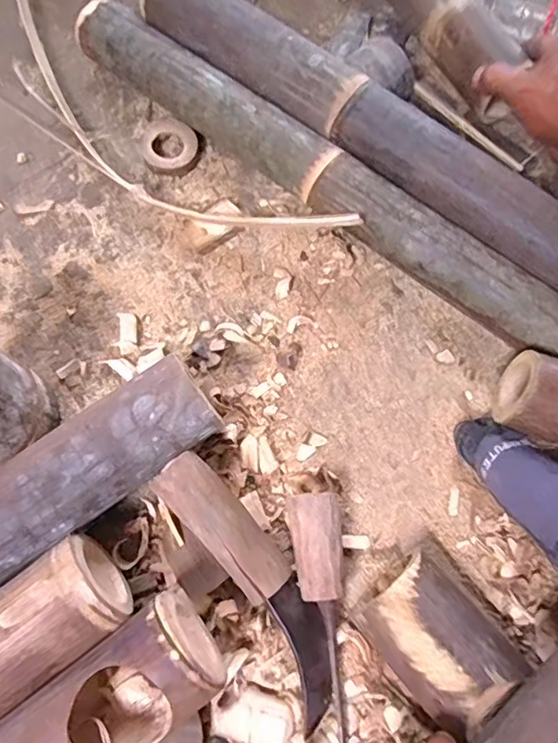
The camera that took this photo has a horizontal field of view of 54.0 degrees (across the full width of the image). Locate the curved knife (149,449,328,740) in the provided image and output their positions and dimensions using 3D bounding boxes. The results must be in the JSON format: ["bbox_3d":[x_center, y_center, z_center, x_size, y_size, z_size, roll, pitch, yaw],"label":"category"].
[{"bbox_3d":[-0.019,0.157,0.419,0.048,0.032,0.214,-35,93,-8],"label":"curved knife"}]

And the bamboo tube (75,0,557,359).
[{"bbox_3d":[0.031,-0.185,0.518,0.570,0.060,0.056,37,78,11],"label":"bamboo tube"}]

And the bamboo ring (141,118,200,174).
[{"bbox_3d":[-0.111,-0.234,0.559,0.056,0.017,0.056,0,75,1],"label":"bamboo ring"}]

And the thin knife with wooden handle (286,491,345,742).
[{"bbox_3d":[0.035,0.191,0.426,0.042,0.044,0.190,-5,75,0],"label":"thin knife with wooden handle"}]

